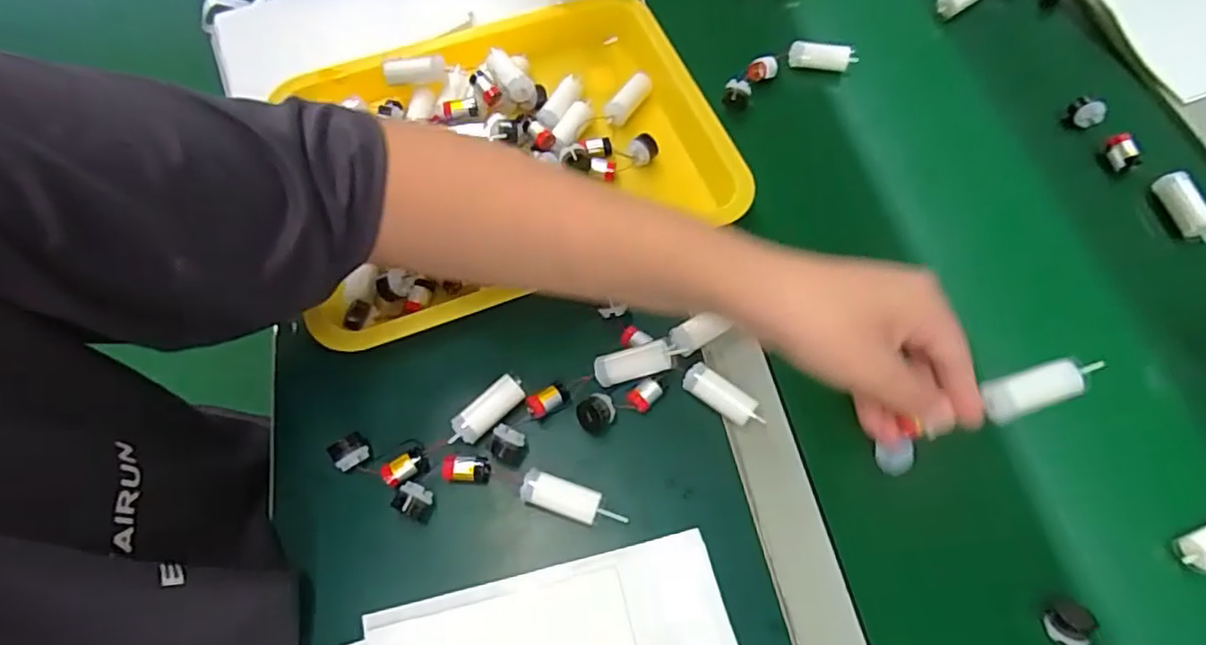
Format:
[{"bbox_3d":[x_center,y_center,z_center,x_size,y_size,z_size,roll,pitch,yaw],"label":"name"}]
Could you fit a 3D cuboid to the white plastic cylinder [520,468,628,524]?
[{"bbox_3d":[-0.018,0.108,0.384,0.064,0.014,0.021,19,73,4],"label":"white plastic cylinder"}]

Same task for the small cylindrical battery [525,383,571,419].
[{"bbox_3d":[-0.036,0.051,0.415,0.029,0.013,0.015,-27,75,-10],"label":"small cylindrical battery"}]

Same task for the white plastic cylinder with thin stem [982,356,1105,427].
[{"bbox_3d":[0.244,0.036,0.349,0.066,0.016,0.023,-14,73,-6],"label":"white plastic cylinder with thin stem"}]

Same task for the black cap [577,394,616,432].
[{"bbox_3d":[-0.004,0.058,0.410,0.024,0.011,0.021,-35,77,-12],"label":"black cap"}]

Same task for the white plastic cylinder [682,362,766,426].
[{"bbox_3d":[0.078,0.049,0.415,0.054,0.016,0.019,34,74,9],"label":"white plastic cylinder"}]

